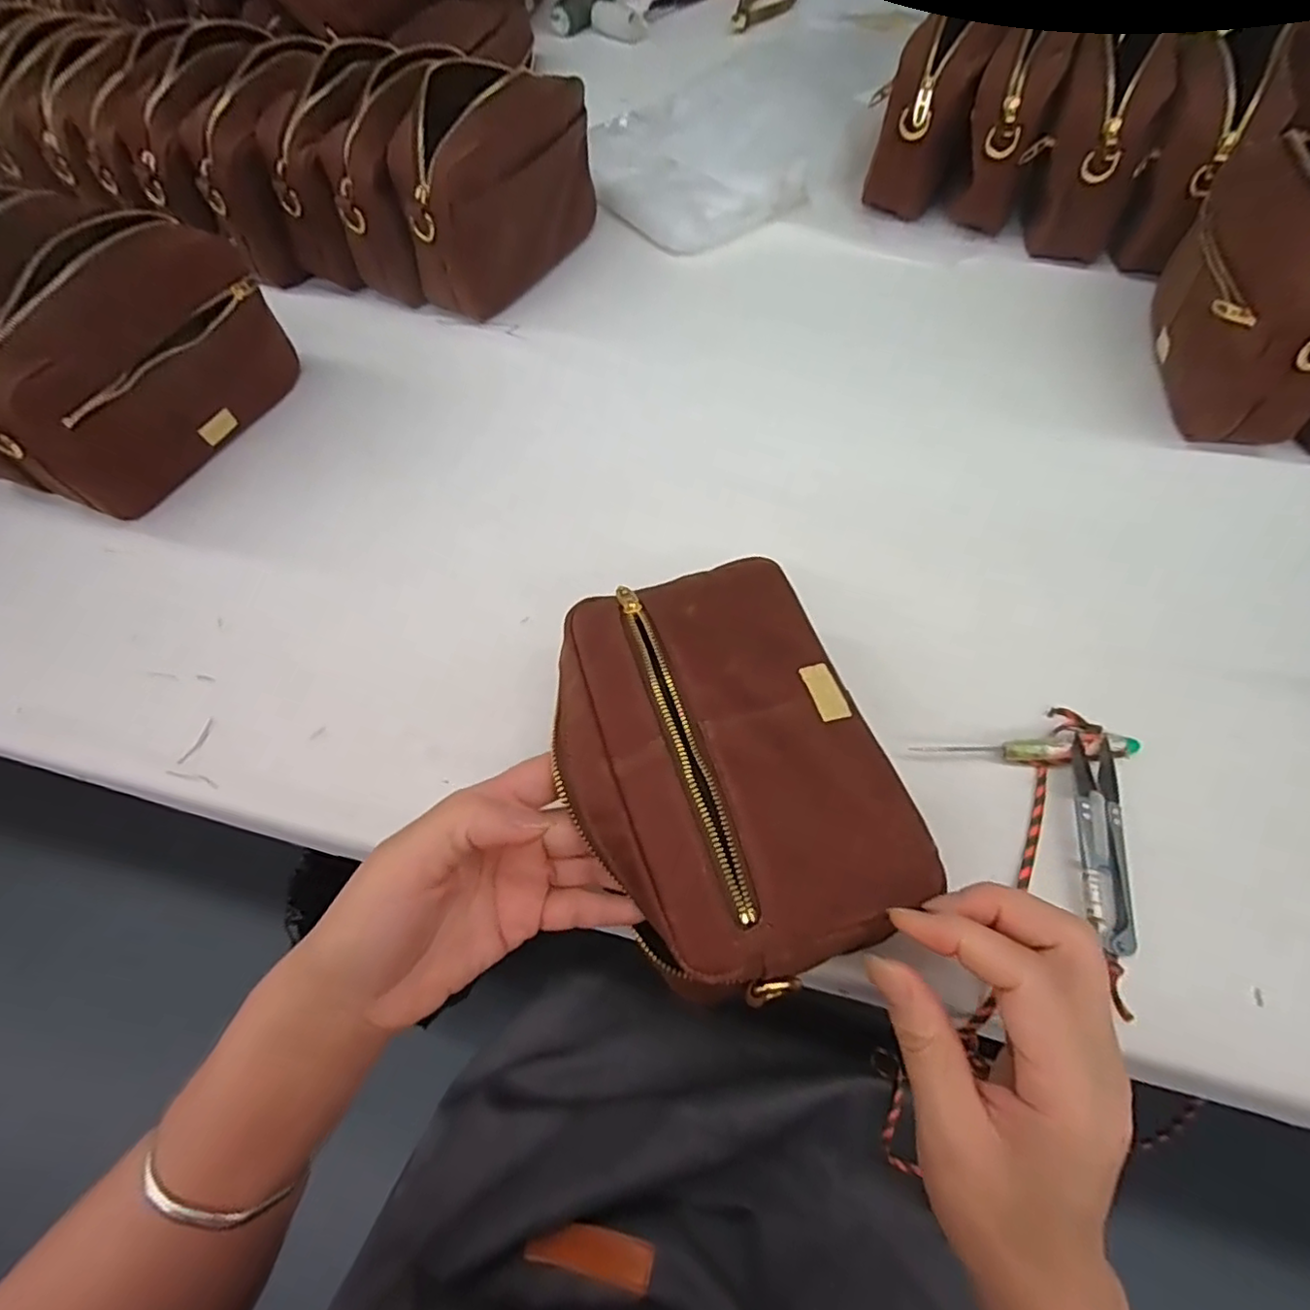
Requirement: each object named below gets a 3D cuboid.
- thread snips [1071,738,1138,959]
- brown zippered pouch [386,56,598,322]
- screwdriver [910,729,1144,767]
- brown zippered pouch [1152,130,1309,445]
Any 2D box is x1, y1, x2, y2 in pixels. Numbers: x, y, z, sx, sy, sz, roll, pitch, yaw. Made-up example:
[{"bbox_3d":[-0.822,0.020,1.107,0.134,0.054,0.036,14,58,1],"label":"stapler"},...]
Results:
[{"bbox_3d":[0.214,0.089,0.298,0.023,0.012,0.099,11,62,9],"label":"thread snips"},{"bbox_3d":[-0.129,-0.387,0.512,0.075,0.141,0.179,20,64,14],"label":"brown zippered pouch"},{"bbox_3d":[0.194,0.049,0.323,0.110,0.014,0.016,-3,60,2],"label":"screwdriver"},{"bbox_3d":[0.397,-0.246,0.407,0.076,0.129,0.186,8,61,8],"label":"brown zippered pouch"}]

